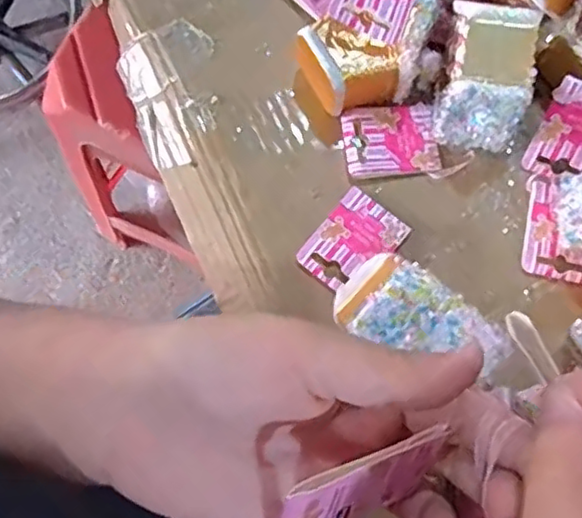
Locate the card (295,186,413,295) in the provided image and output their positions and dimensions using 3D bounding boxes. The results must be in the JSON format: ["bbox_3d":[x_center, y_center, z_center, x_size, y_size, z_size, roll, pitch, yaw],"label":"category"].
[{"bbox_3d":[0.038,-0.009,0.400,0.045,0.004,0.061,39,81,4],"label":"card"}]

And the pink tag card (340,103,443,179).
[{"bbox_3d":[0.063,-0.075,0.414,0.059,0.004,0.046,-6,79,-6],"label":"pink tag card"}]

